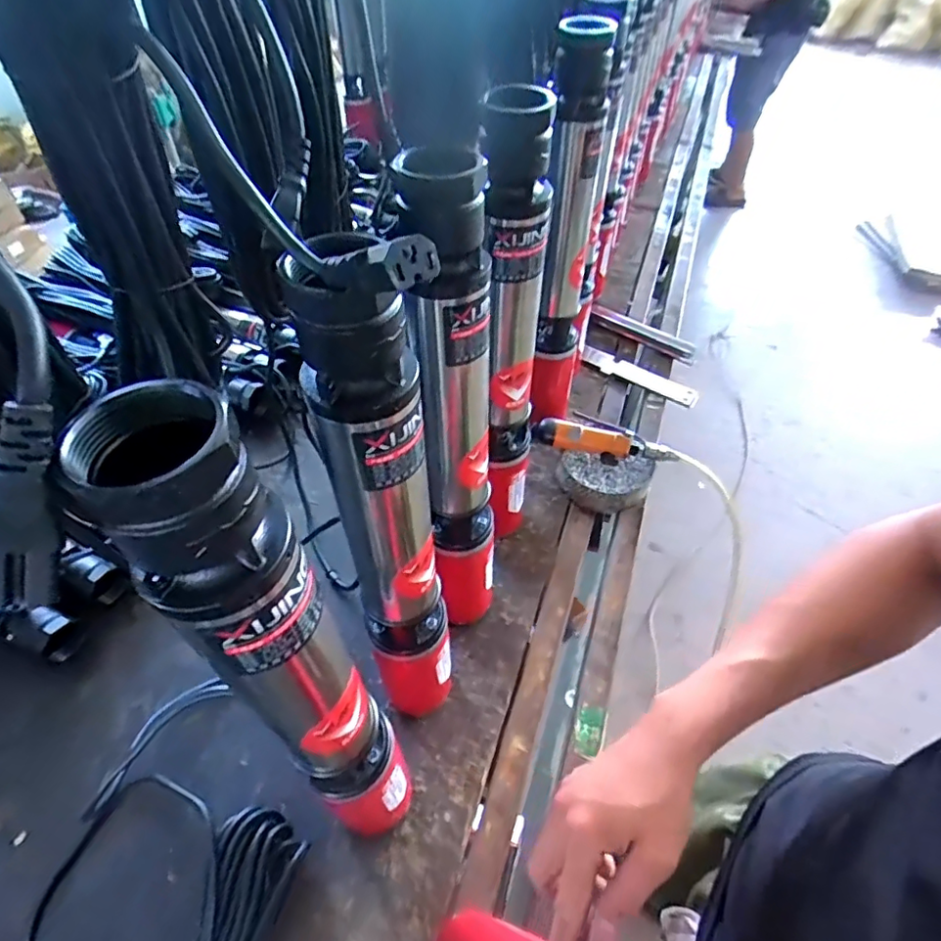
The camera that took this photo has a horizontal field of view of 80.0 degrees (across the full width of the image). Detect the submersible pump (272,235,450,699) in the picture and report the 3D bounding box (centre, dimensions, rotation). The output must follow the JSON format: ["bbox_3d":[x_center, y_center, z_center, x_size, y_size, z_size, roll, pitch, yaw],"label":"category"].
[{"bbox_3d":[-0.059,0.055,0.422,0.063,0.459,0.070,-12,51,-11],"label":"submersible pump"}]

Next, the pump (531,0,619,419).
[{"bbox_3d":[0.120,-0.257,0.717,0.066,0.496,0.078,11,51,8],"label":"pump"}]

